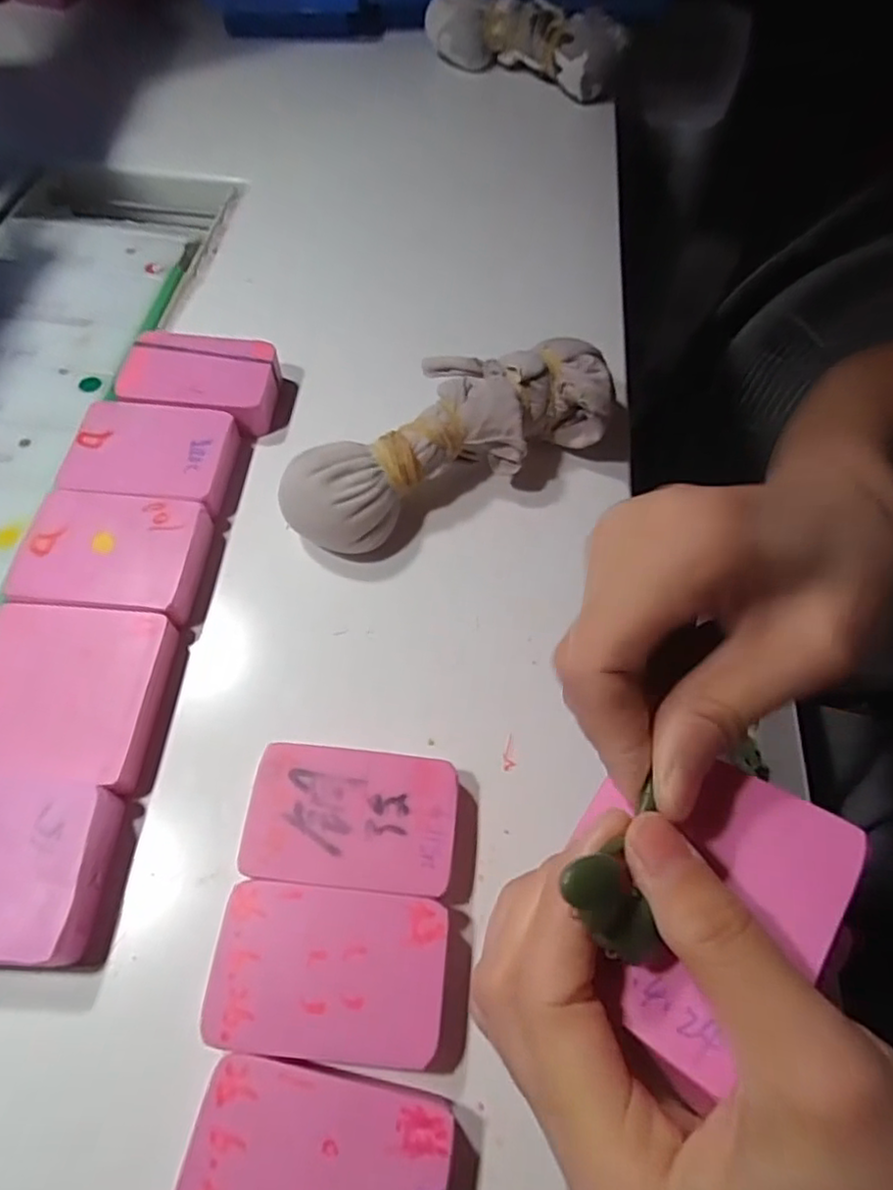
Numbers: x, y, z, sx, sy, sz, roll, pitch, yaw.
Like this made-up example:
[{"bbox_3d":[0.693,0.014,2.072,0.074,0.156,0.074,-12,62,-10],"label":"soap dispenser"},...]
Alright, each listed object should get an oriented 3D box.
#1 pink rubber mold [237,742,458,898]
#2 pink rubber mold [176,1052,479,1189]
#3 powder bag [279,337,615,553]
[{"bbox_3d":[-0.033,0.080,0.226,0.070,0.016,0.045,6,61,1],"label":"pink rubber mold"},{"bbox_3d":[-0.032,0.163,0.179,0.078,0.016,0.046,11,61,4],"label":"pink rubber mold"},{"bbox_3d":[0.000,-0.071,0.295,0.156,0.046,0.058,-25,65,-15],"label":"powder bag"}]

